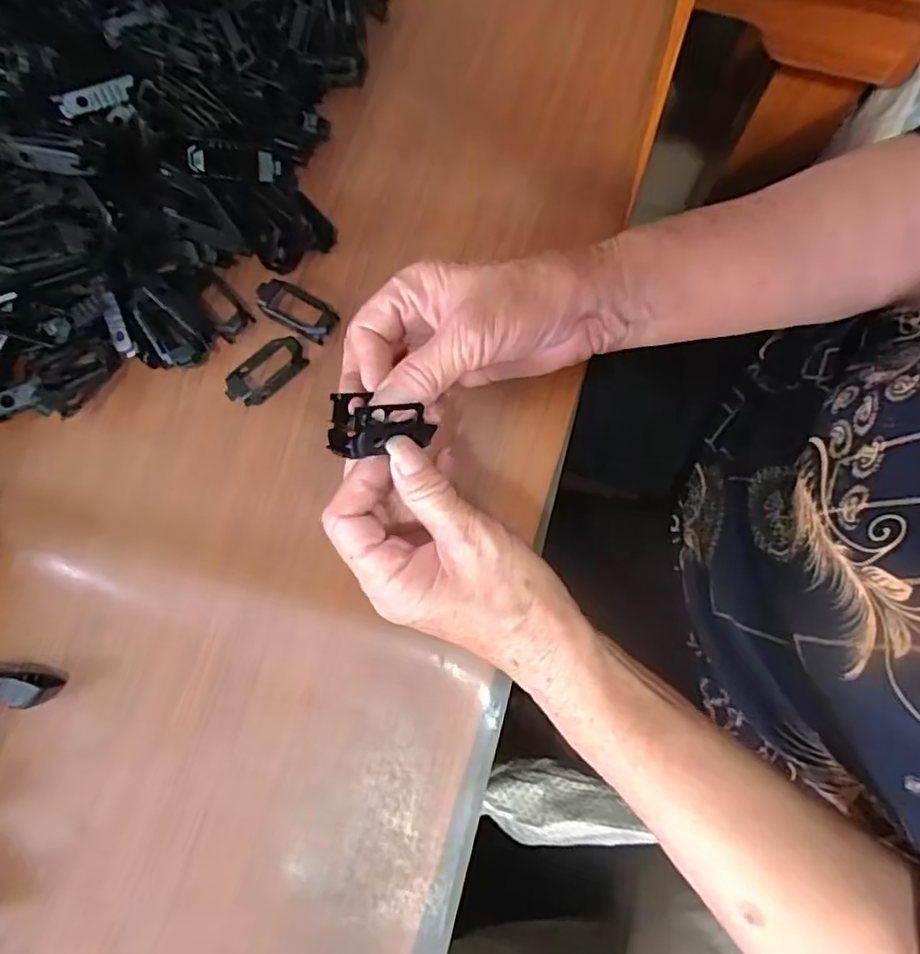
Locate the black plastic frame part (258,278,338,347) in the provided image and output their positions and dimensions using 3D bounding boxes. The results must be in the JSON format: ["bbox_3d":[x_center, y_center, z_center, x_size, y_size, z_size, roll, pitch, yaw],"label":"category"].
[{"bbox_3d":[-0.099,-0.102,0.373,0.050,0.013,0.026,31,81,6],"label":"black plastic frame part"}]

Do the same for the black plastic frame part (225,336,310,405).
[{"bbox_3d":[-0.116,-0.064,0.366,0.050,0.013,0.024,-35,81,-6],"label":"black plastic frame part"}]

